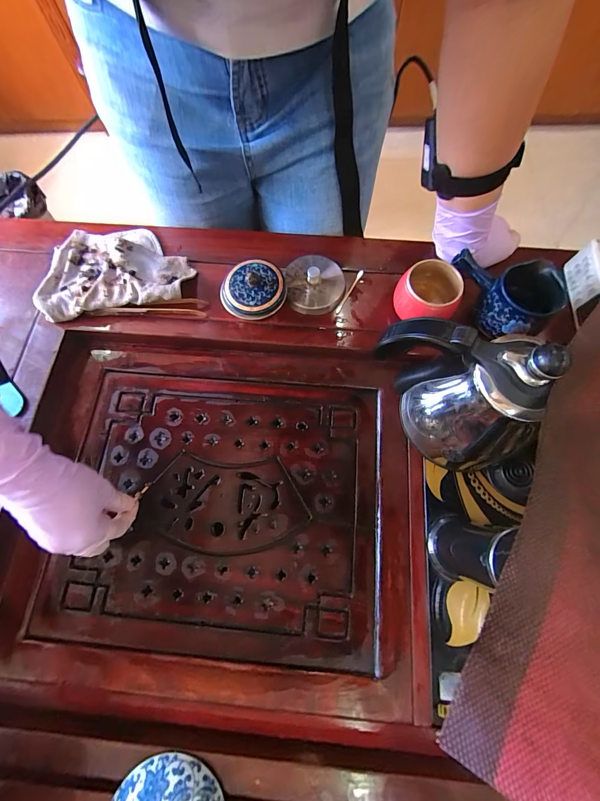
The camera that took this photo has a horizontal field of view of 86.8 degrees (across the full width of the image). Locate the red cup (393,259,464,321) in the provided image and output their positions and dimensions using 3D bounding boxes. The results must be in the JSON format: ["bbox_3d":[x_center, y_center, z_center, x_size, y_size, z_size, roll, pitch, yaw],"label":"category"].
[{"bbox_3d":[0.150,-0.124,0.384,0.069,0.057,0.066,0,71,1],"label":"red cup"}]

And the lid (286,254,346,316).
[{"bbox_3d":[0.019,-0.154,0.412,0.074,0.034,0.071,0,70,0],"label":"lid"}]

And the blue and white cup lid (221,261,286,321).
[{"bbox_3d":[-0.058,-0.135,0.385,0.076,0.019,0.071,0,70,0],"label":"blue and white cup lid"}]

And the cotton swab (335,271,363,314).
[{"bbox_3d":[0.065,-0.143,0.417,0.007,0.004,0.074,28,72,10],"label":"cotton swab"}]

